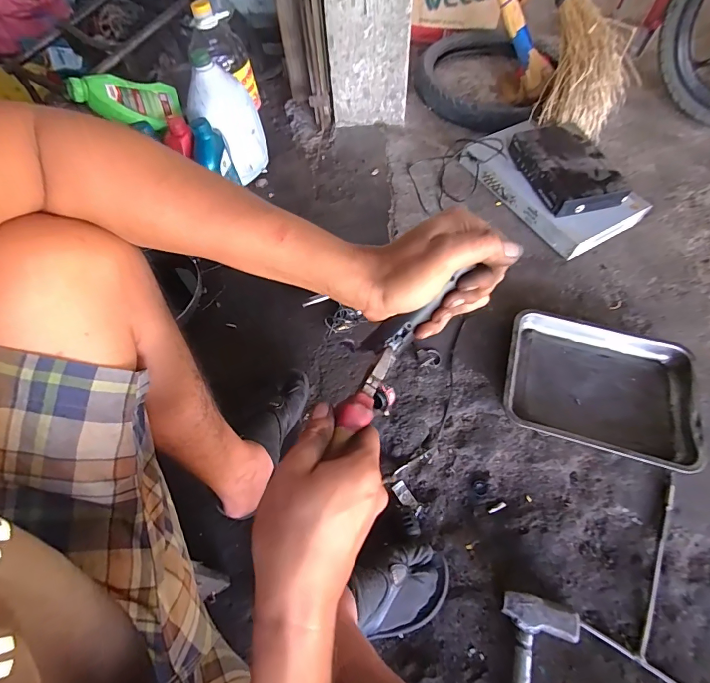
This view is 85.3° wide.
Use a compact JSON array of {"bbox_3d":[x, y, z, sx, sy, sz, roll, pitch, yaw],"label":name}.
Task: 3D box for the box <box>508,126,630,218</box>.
[{"bbox_3d":[0.531,-0.440,0.975,0.190,0.052,0.276,-19,62,-7],"label":"box"}]

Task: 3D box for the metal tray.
[{"bbox_3d":[0.479,0.086,0.771,0.341,0.048,0.263,14,63,10],"label":"metal tray"}]

